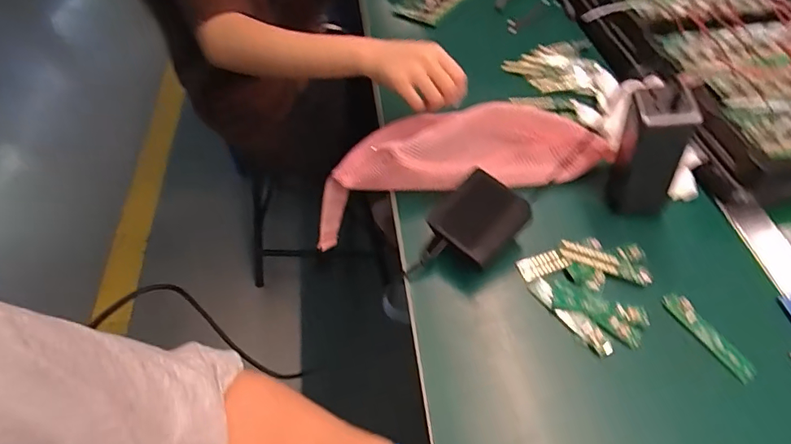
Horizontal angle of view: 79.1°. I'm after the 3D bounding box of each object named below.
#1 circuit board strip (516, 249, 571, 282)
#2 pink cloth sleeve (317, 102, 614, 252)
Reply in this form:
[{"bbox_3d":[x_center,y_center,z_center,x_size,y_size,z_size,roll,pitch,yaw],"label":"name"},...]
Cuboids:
[{"bbox_3d":[0.146,0.042,0.474,0.048,0.004,0.024,-23,68,-4],"label":"circuit board strip"},{"bbox_3d":[0.059,-0.056,0.567,0.345,0.134,0.075,-10,52,10],"label":"pink cloth sleeve"}]

